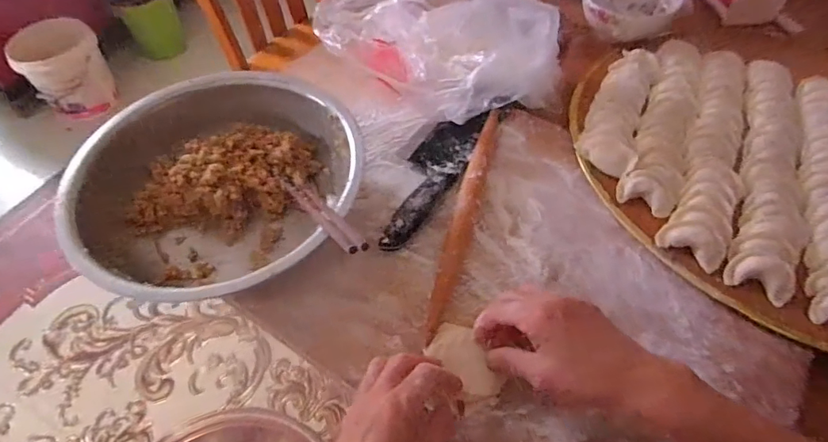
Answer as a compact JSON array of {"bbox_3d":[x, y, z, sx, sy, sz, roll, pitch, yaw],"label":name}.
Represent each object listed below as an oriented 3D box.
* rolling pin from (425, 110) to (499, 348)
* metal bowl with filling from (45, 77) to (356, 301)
[{"bbox_3d":[0.055,-0.010,0.519,0.025,0.023,0.293,13,56,10],"label":"rolling pin"},{"bbox_3d":[-0.201,-0.027,0.508,0.280,0.084,0.257,-1,55,1],"label":"metal bowl with filling"}]

